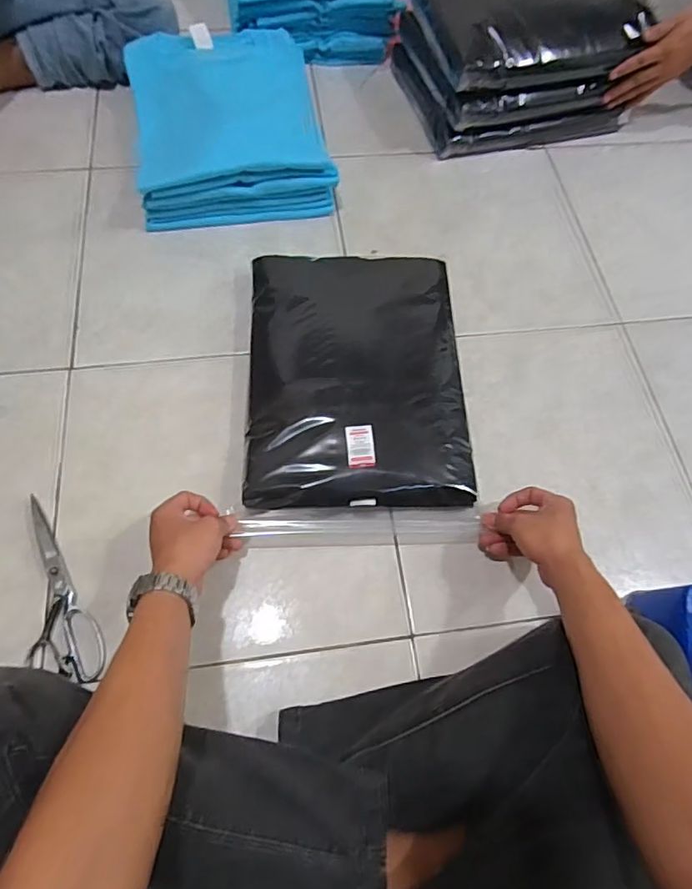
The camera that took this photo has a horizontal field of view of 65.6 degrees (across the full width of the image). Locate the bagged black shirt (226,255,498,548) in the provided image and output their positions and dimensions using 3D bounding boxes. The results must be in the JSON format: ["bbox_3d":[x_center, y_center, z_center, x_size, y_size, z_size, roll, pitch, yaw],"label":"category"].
[{"bbox_3d":[0.015,-0.075,0.694,0.274,0.070,0.393,0,65,-3],"label":"bagged black shirt"}]

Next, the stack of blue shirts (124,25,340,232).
[{"bbox_3d":[-0.194,-0.529,0.887,0.293,0.090,0.370,-9,66,-7],"label":"stack of blue shirts"}]

